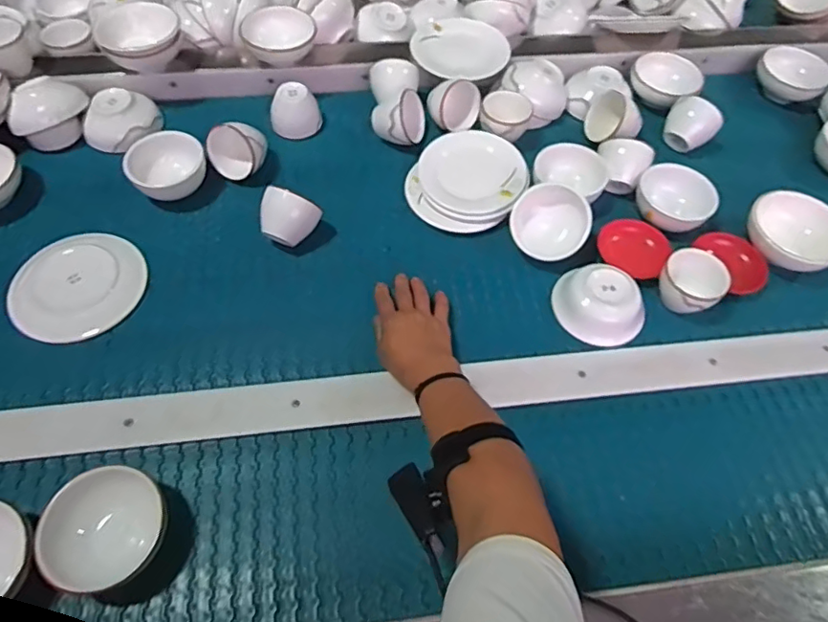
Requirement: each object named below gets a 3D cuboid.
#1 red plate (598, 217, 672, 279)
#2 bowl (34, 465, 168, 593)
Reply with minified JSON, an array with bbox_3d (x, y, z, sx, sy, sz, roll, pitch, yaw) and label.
[{"bbox_3d":[0.284,-0.082,0.726,0.078,0.026,0.093,-33,66,-20],"label":"red plate"},{"bbox_3d":[-0.282,0.205,0.521,0.105,0.066,0.104,1,59,-2],"label":"bowl"}]

